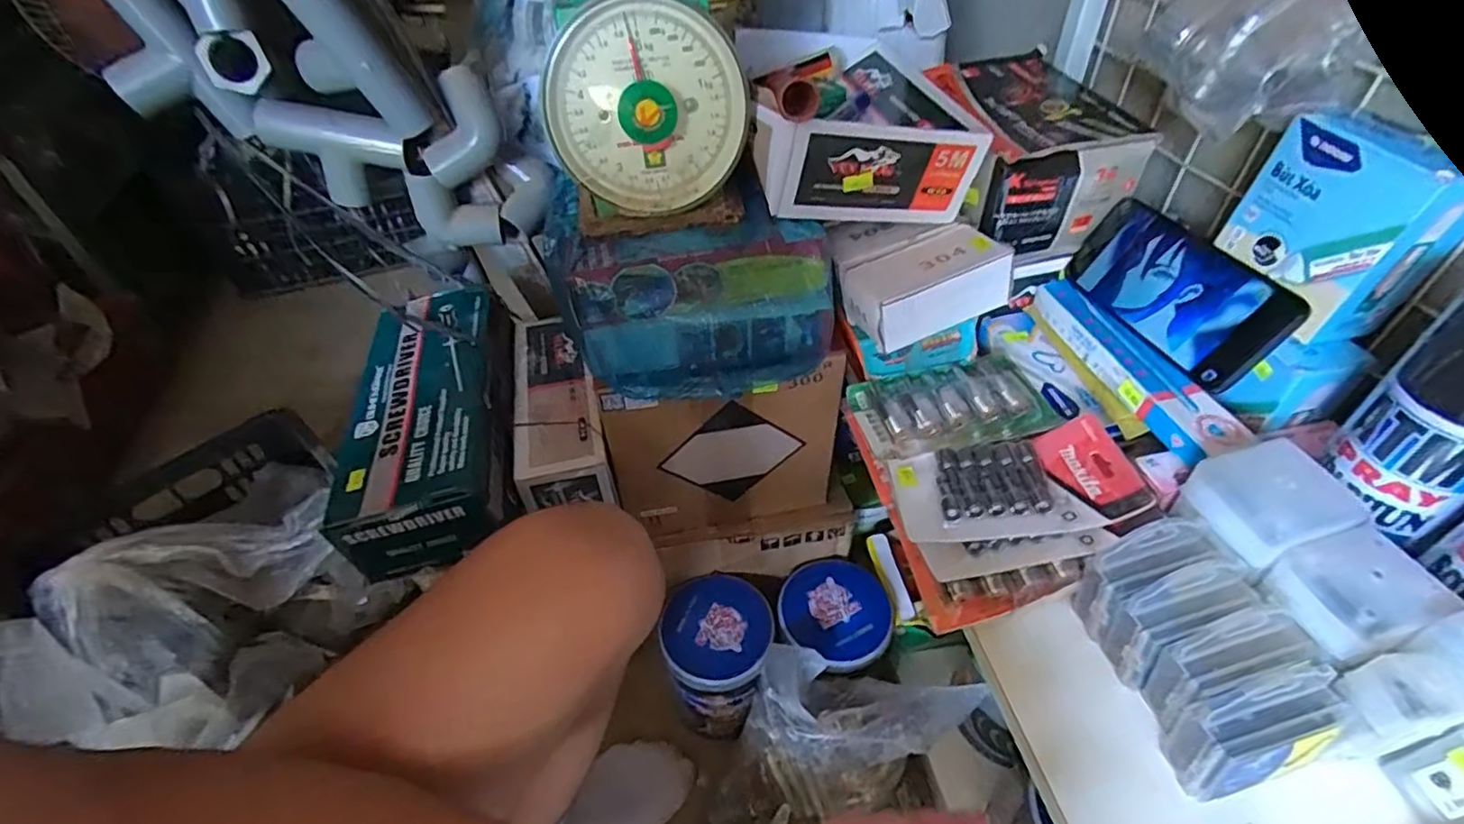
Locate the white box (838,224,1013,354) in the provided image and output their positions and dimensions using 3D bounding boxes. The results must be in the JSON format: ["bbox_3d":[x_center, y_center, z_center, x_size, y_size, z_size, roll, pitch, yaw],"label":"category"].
[{"bbox_3d":[0.147,-0.101,0.493,0.118,0.050,0.079,-20,45,-4],"label":"white box"}]

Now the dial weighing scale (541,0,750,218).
[{"bbox_3d":[-0.072,-0.258,0.461,0.143,0.195,0.172,-9,45,-5],"label":"dial weighing scale"}]

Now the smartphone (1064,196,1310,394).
[{"bbox_3d":[0.320,-0.092,0.465,0.016,0.074,0.171,16,34,-30],"label":"smartphone"}]

